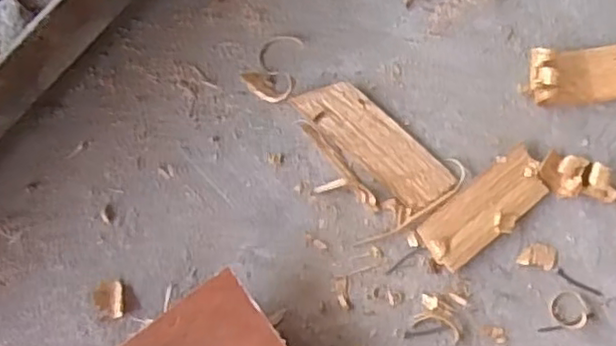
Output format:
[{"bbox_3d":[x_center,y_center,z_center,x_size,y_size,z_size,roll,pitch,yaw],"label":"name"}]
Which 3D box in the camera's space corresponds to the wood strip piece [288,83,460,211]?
[{"bbox_3d":[0.042,-0.019,0.416,0.105,0.007,0.033,43,86,8],"label":"wood strip piece"}]

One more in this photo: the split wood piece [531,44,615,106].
[{"bbox_3d":[0.170,-0.063,0.409,0.065,0.028,0.035,-5,81,2],"label":"split wood piece"}]

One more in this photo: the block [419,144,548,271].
[{"bbox_3d":[0.109,0.023,0.405,0.084,0.010,0.037,-37,81,-3],"label":"block"}]

